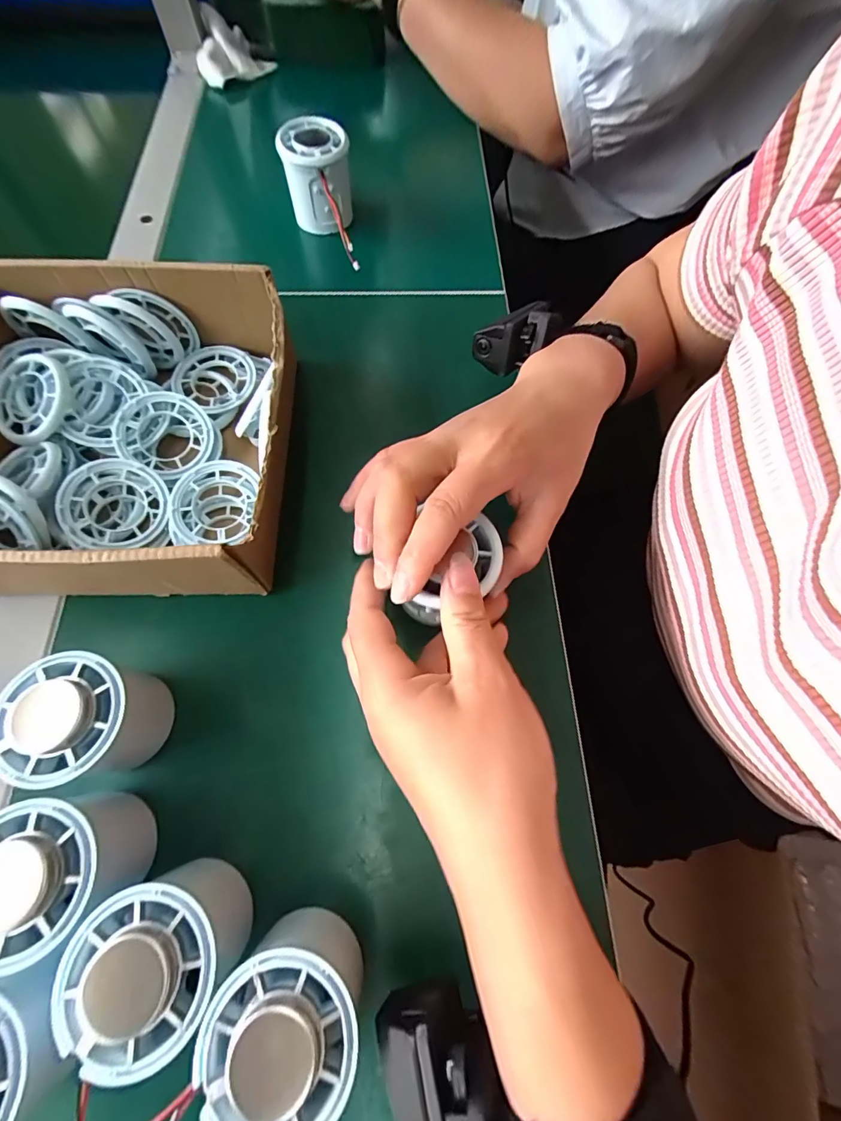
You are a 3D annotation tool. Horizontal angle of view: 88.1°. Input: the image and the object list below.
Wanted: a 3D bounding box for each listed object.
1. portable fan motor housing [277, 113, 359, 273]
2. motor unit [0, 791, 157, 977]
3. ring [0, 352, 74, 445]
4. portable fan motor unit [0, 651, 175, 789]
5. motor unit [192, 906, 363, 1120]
[{"bbox_3d":[-0.087,-0.328,0.372,0.053,0.064,0.066,-10,69,-5],"label":"portable fan motor housing"},{"bbox_3d":[-0.154,0.128,0.187,0.063,0.052,0.057,-35,74,-14],"label":"motor unit"},{"bbox_3d":[-0.242,-0.101,0.271,0.054,0.010,0.054,-1,84,8],"label":"ring"},{"bbox_3d":[-0.158,0.077,0.213,0.051,0.057,0.052,0,69,-1],"label":"portable fan motor unit"},{"bbox_3d":[-0.051,0.178,0.171,0.052,0.063,0.052,0,69,-1],"label":"motor unit"}]

